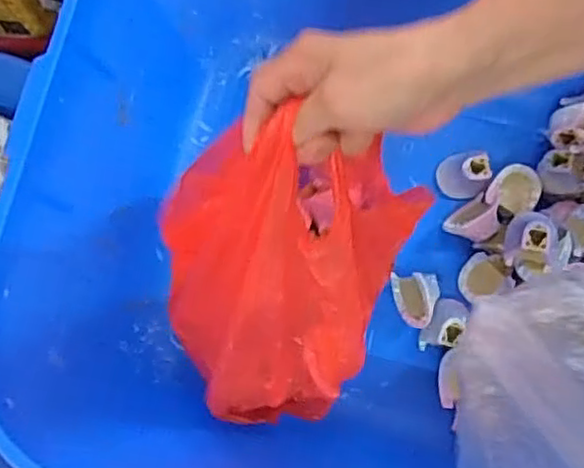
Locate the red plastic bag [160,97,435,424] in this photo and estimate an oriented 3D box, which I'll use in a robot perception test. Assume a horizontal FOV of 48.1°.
[{"bbox_3d":[-0.012,0.031,0.448,0.147,0.214,0.198,24,80,5],"label":"red plastic bag"}]

